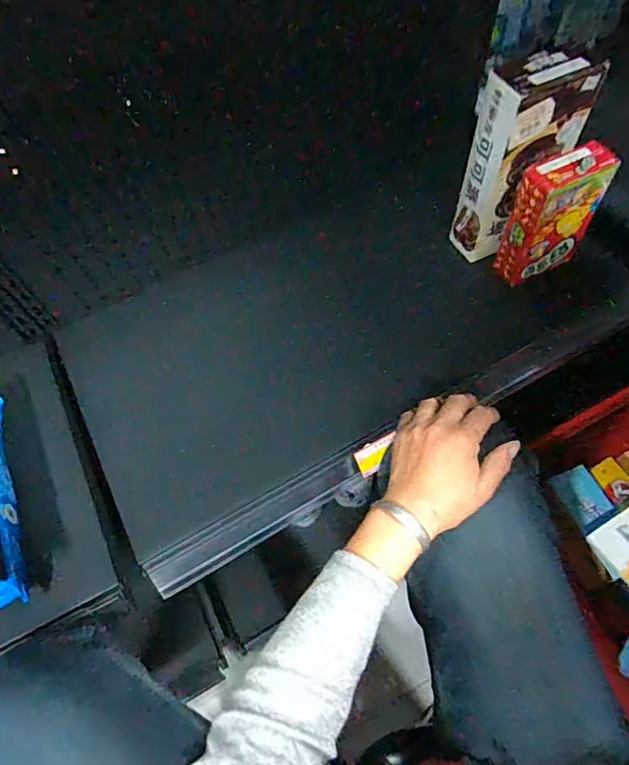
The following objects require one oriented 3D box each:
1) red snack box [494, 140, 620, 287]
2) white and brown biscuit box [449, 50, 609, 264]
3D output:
[{"bbox_3d":[0.282,-0.197,0.592,0.101,0.153,0.051,-24,62,-9],"label":"red snack box"},{"bbox_3d":[0.238,-0.257,0.580,0.114,0.221,0.070,-32,63,-13],"label":"white and brown biscuit box"}]

